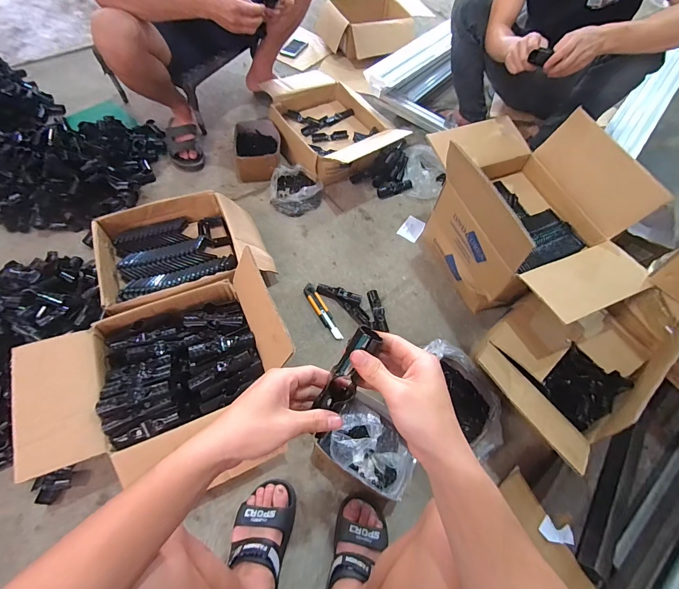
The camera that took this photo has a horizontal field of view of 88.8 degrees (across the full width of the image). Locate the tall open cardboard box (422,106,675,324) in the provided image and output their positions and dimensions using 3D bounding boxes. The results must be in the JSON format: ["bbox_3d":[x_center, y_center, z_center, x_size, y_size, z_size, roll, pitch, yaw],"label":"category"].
[{"bbox_3d":[0.458,-0.178,0.910,0.350,0.381,0.551,-19,64,-15],"label":"tall open cardboard box"}]

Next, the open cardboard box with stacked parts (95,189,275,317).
[{"bbox_3d":[-0.410,-0.106,0.953,0.399,0.138,0.314,-20,64,-16],"label":"open cardboard box with stacked parts"}]

